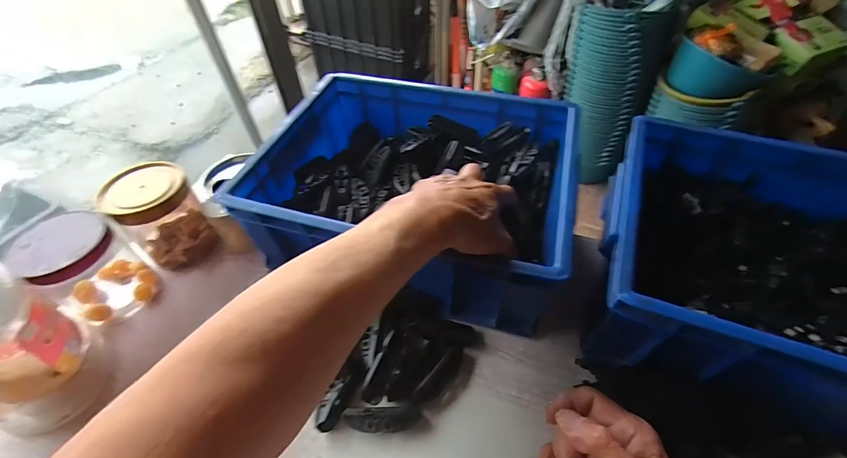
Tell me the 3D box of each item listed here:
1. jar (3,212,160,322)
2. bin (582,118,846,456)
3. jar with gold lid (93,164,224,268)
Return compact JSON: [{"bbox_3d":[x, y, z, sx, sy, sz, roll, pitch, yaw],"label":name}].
[{"bbox_3d":[-0.367,0.041,0.404,0.087,0.111,0.083,-1,49,1],"label":"jar"},{"bbox_3d":[0.346,0.037,0.351,0.325,0.120,0.263,16,52,15],"label":"bin"},{"bbox_3d":[-0.309,-0.016,0.439,0.088,0.104,0.079,34,59,27],"label":"jar with gold lid"}]

